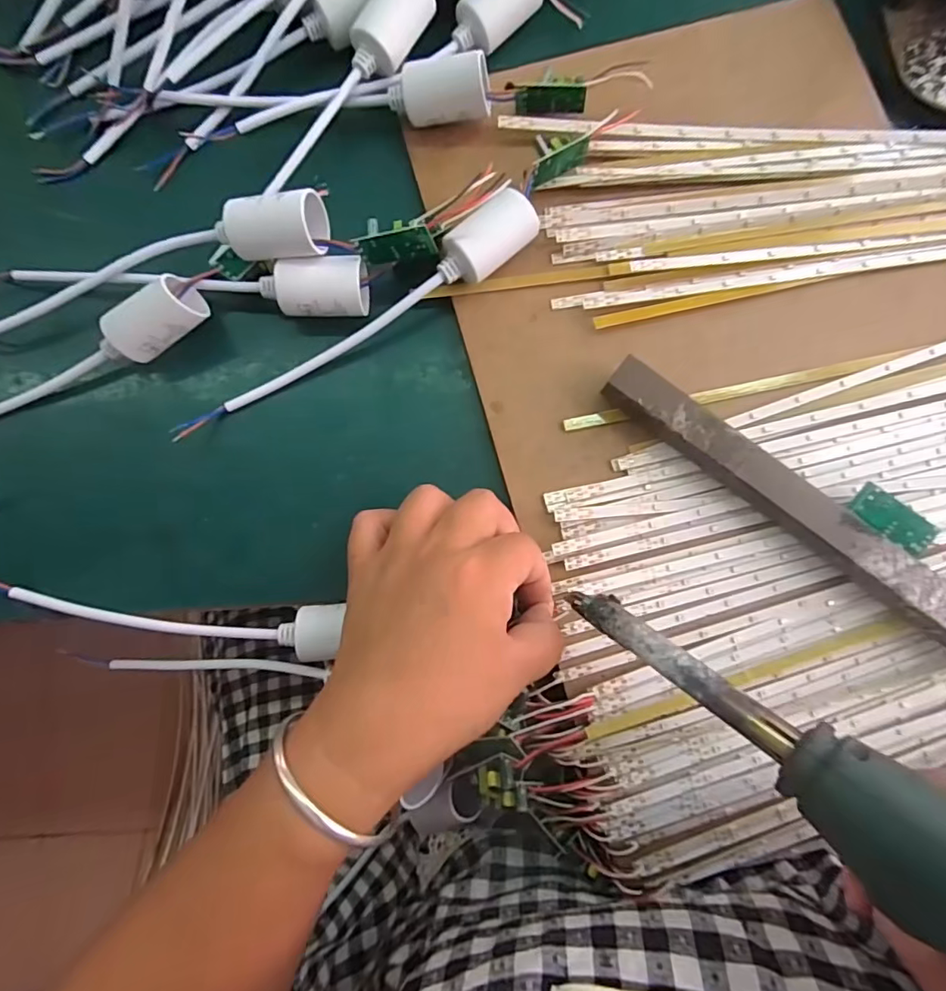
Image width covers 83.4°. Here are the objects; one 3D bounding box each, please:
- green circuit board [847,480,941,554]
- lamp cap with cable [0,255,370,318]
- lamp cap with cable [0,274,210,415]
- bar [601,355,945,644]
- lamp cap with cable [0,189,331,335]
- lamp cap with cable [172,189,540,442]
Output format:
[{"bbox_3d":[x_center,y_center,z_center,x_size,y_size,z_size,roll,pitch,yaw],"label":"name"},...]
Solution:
[{"bbox_3d":[0.201,0.012,0.254,0.037,0.004,0.019,38,89,11],"label":"green circuit board"},{"bbox_3d":[-0.156,-0.113,0.279,0.201,0.028,0.028,5,85,2],"label":"lamp cap with cable"},{"bbox_3d":[-0.223,-0.058,0.268,0.187,0.029,0.025,-27,85,-1],"label":"lamp cap with cable"},{"bbox_3d":[0.156,0.006,0.257,0.213,0.021,0.024,36,87,4],"label":"bar"},{"bbox_3d":[-0.168,-0.116,0.264,0.197,0.028,0.030,-12,85,0],"label":"lamp cap with cable"},{"bbox_3d":[-0.056,-0.085,0.272,0.207,0.025,0.029,-35,85,-2],"label":"lamp cap with cable"}]

